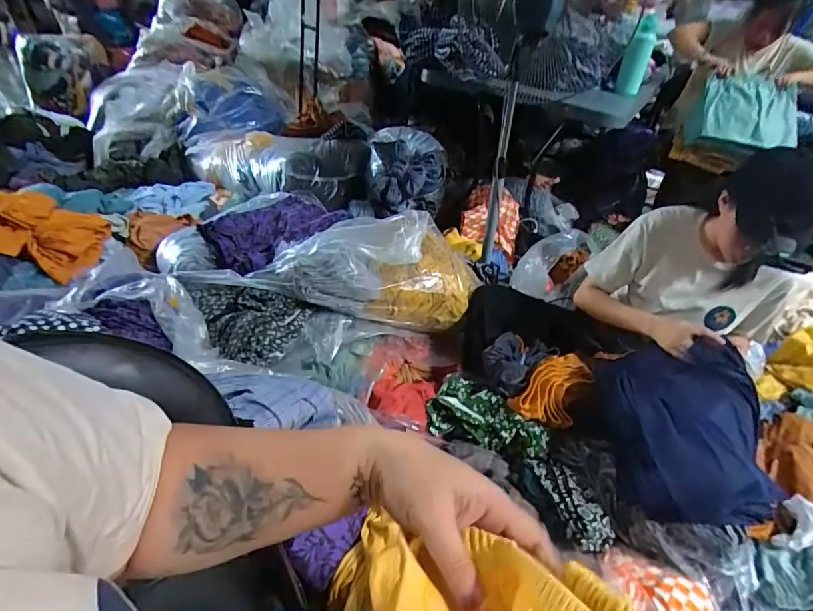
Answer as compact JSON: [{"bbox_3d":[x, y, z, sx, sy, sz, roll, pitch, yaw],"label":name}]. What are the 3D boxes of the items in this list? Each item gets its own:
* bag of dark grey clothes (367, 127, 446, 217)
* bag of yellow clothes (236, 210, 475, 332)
[{"bbox_3d":[-0.006,-0.584,1.827,0.299,0.253,0.337,3,37,-7],"label":"bag of dark grey clothes"},{"bbox_3d":[-0.113,-0.107,1.263,0.579,0.262,0.255,-1,38,-11],"label":"bag of yellow clothes"}]

